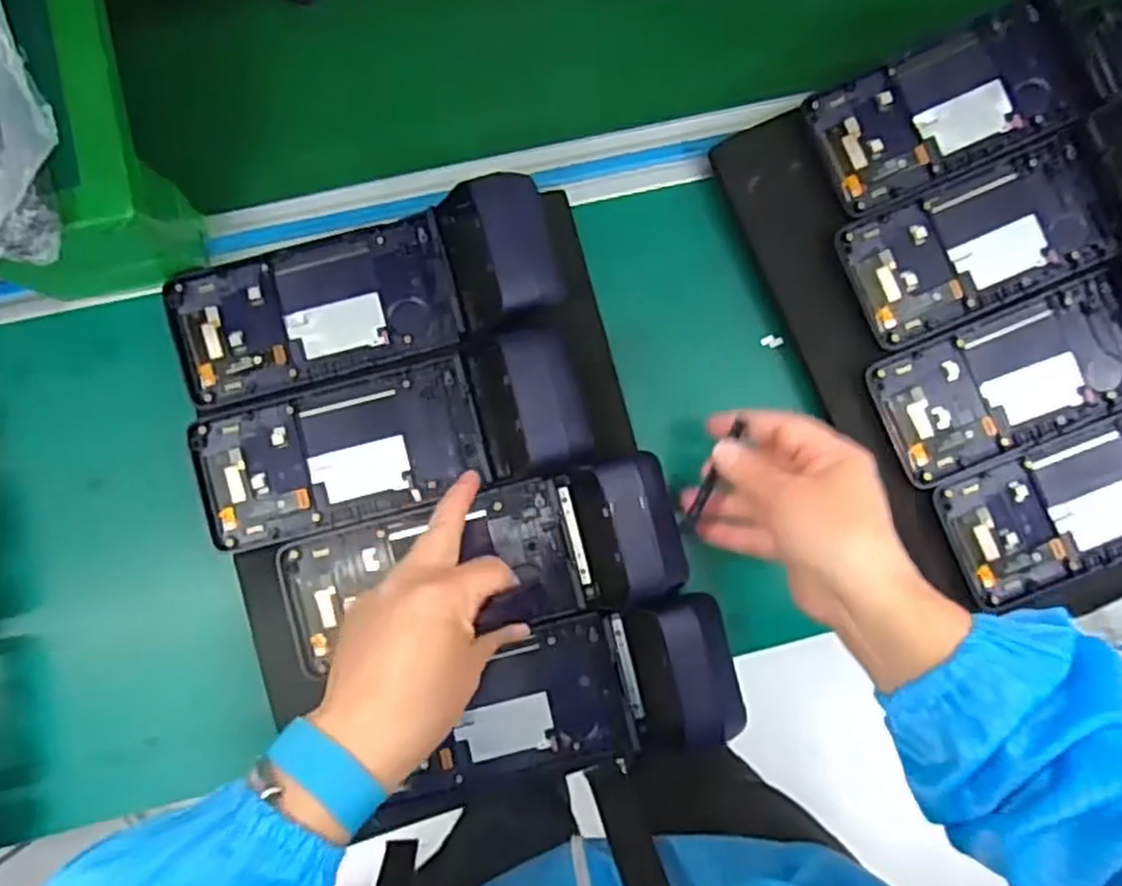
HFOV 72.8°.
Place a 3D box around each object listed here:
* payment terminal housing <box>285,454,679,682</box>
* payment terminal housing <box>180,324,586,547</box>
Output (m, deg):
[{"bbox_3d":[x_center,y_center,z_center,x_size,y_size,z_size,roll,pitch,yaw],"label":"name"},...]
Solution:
[{"bbox_3d":[-0.046,0.070,0.435,0.223,0.048,0.085,-10,87,4],"label":"payment terminal housing"},{"bbox_3d":[-0.097,-0.003,0.439,0.220,0.045,0.080,-15,88,8],"label":"payment terminal housing"}]

